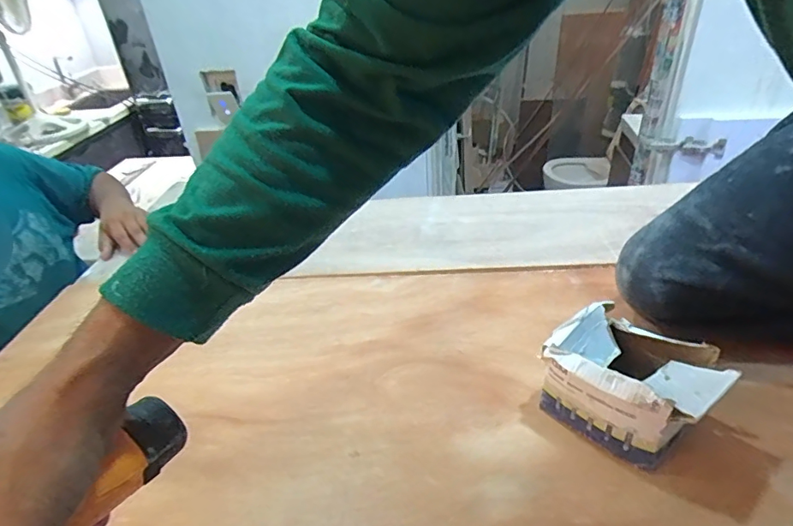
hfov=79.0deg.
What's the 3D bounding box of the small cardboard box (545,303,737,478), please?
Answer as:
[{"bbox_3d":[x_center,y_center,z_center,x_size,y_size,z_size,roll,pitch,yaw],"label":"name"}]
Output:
[{"bbox_3d":[0.237,0.125,0.490,0.150,0.098,0.111,24,45,37],"label":"small cardboard box"}]

